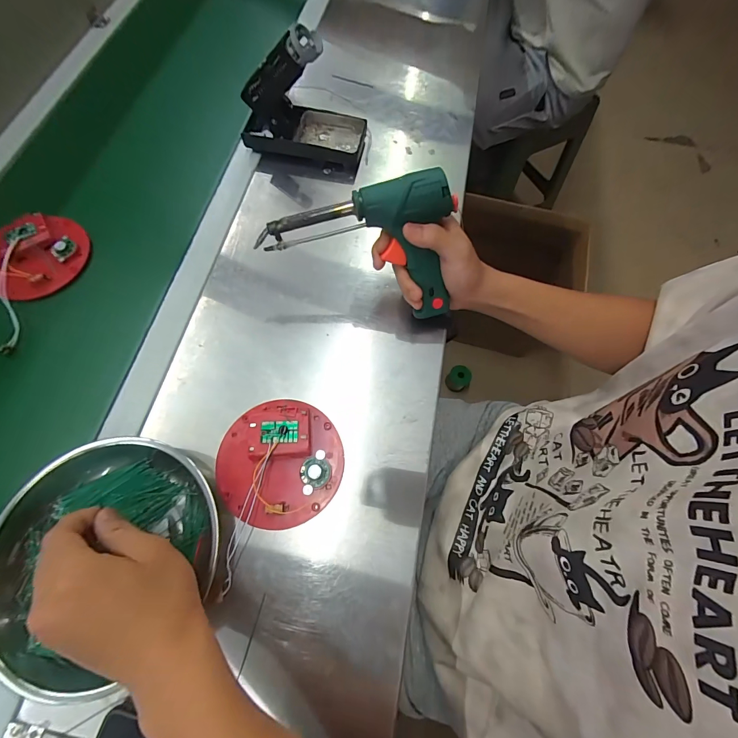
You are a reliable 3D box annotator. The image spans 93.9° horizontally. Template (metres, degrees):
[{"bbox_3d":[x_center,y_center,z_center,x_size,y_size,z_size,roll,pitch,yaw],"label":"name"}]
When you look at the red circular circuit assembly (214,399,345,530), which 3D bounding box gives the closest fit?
[{"bbox_3d":[-0.088,0.089,0.338,0.120,0.023,0.117,0,68,-1],"label":"red circular circuit assembly"}]

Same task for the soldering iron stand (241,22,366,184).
[{"bbox_3d":[-0.088,-0.352,0.466,0.158,0.144,0.087,15,68,6],"label":"soldering iron stand"}]

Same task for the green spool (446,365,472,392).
[{"bbox_3d":[0.290,0.032,1.116,0.069,0.077,0.063,0,68,-1],"label":"green spool"}]

